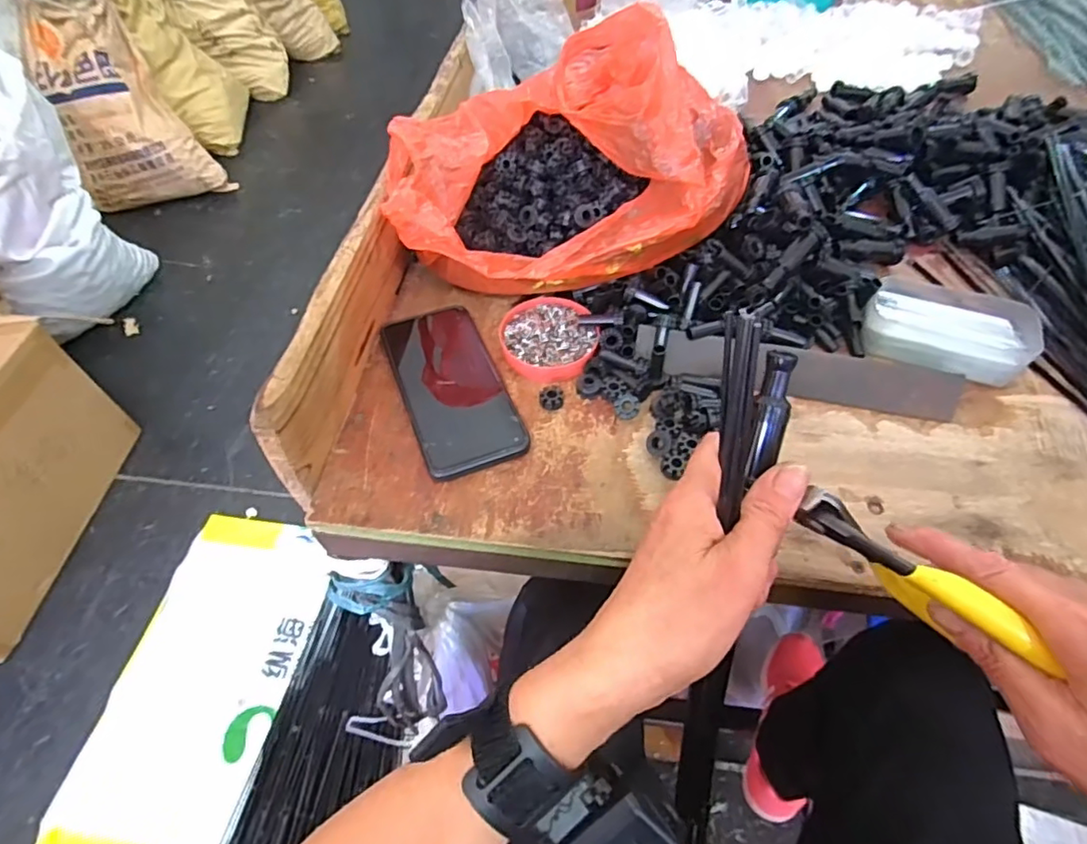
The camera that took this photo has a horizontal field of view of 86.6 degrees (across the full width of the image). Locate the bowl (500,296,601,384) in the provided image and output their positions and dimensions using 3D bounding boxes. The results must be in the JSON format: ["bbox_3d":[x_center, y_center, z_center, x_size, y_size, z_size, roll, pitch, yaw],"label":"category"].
[{"bbox_3d":[0.005,-0.070,0.482,0.076,0.015,0.083,0,53,1],"label":"bowl"}]

